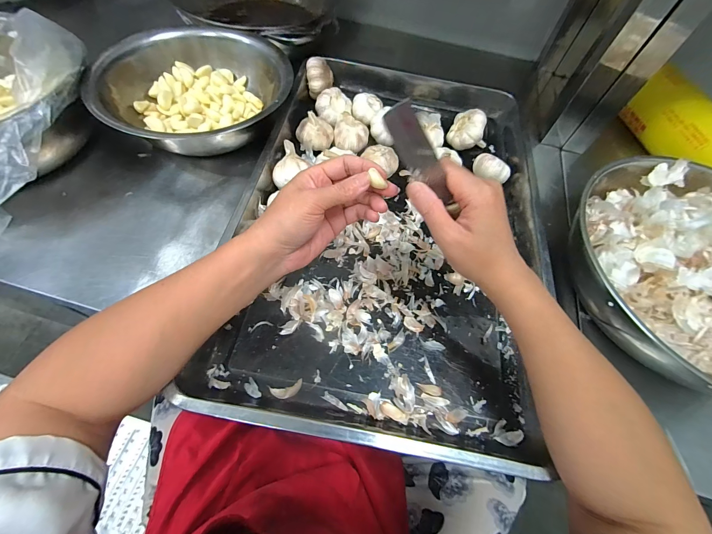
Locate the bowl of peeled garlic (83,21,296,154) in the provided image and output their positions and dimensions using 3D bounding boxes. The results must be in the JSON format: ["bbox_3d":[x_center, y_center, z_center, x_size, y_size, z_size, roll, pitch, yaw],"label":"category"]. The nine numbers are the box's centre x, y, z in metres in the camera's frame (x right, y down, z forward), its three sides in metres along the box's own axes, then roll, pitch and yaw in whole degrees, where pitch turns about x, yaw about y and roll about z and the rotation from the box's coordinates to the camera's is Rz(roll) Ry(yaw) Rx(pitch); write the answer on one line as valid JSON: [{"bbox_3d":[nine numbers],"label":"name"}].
[{"bbox_3d":[-0.235,-0.267,0.457,0.270,0.078,0.223,-6,62,-9],"label":"bowl of peeled garlic"}]

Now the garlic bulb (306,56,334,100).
[{"bbox_3d":[-0.060,-0.322,0.508,0.046,0.040,0.055,-2,62,-7],"label":"garlic bulb"}]

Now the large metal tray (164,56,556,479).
[{"bbox_3d":[0.059,-0.071,0.418,0.401,0.067,0.554,12,61,1],"label":"large metal tray"}]

